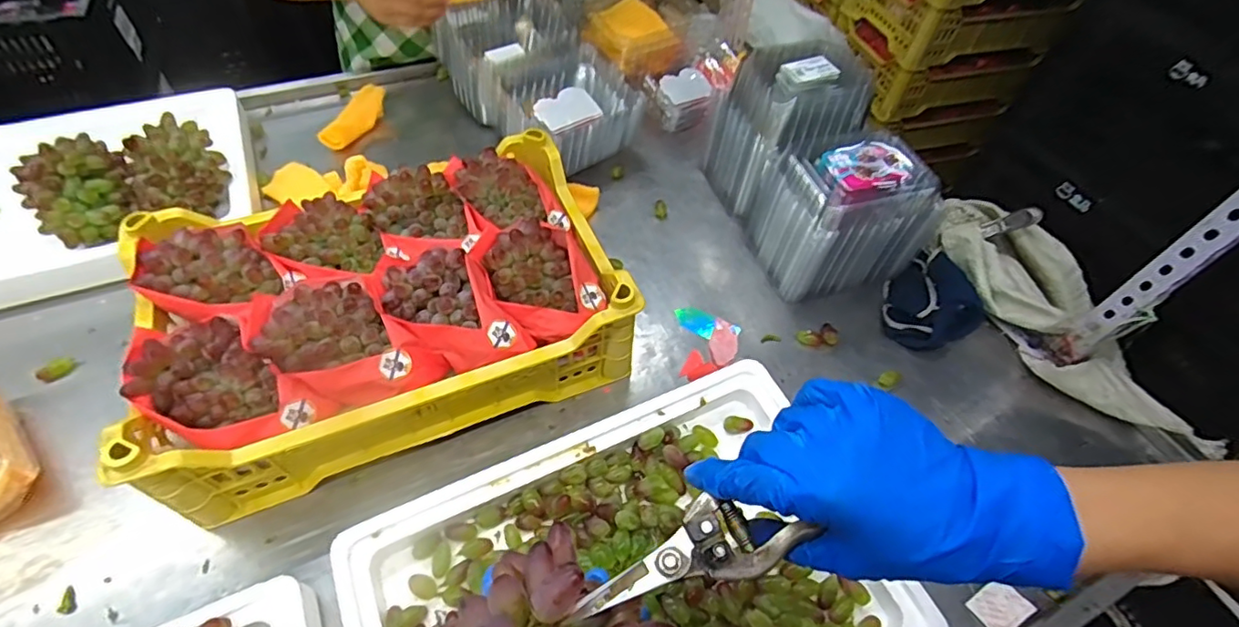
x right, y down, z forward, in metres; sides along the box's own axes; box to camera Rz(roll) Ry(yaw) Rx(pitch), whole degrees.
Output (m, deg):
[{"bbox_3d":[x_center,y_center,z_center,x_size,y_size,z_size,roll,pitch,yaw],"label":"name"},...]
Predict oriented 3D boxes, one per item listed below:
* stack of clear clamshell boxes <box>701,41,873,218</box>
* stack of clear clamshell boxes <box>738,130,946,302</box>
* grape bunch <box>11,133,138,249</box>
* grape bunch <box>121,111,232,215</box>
[{"bbox_3d":[0.235,-0.265,0.809,0.168,0.188,0.156,-22,58,-19],"label":"stack of clear clamshell boxes"},{"bbox_3d":[0.298,-0.142,0.737,0.201,0.157,0.164,-12,56,-13],"label":"stack of clear clamshell boxes"},{"bbox_3d":[-0.640,-0.148,0.660,0.109,0.067,0.106,40,60,22],"label":"grape bunch"},{"bbox_3d":[-0.565,-0.193,0.707,0.099,0.057,0.162,-22,59,-19],"label":"grape bunch"}]

